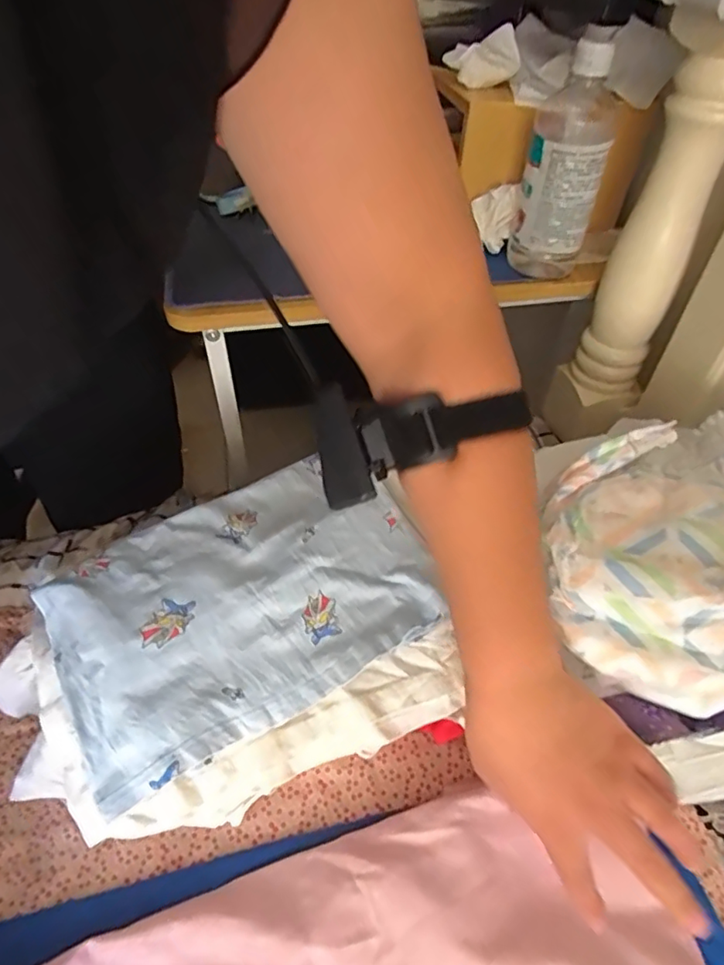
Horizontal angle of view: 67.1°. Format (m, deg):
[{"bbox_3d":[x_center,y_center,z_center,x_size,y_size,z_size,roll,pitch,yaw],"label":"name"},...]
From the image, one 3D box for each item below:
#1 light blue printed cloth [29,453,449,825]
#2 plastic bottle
[{"bbox_3d":[-0.083,0.078,0.385,0.249,0.032,0.168,-24,53,-21],"label":"light blue printed cloth"},{"bbox_3d":[0.183,-0.282,0.498,0.069,0.175,0.075,16,50,13],"label":"plastic bottle"}]

